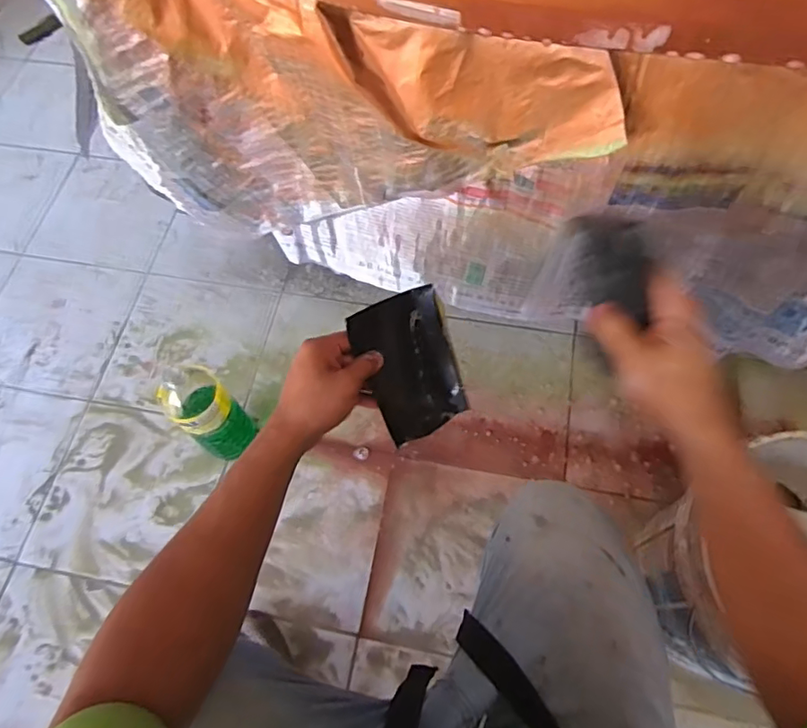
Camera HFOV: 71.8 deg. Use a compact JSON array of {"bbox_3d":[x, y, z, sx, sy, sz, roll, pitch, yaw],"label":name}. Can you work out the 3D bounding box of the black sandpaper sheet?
[{"bbox_3d":[0.010,0.004,0.562,0.101,0.019,0.144,-27,104,-33],"label":"black sandpaper sheet"}]

